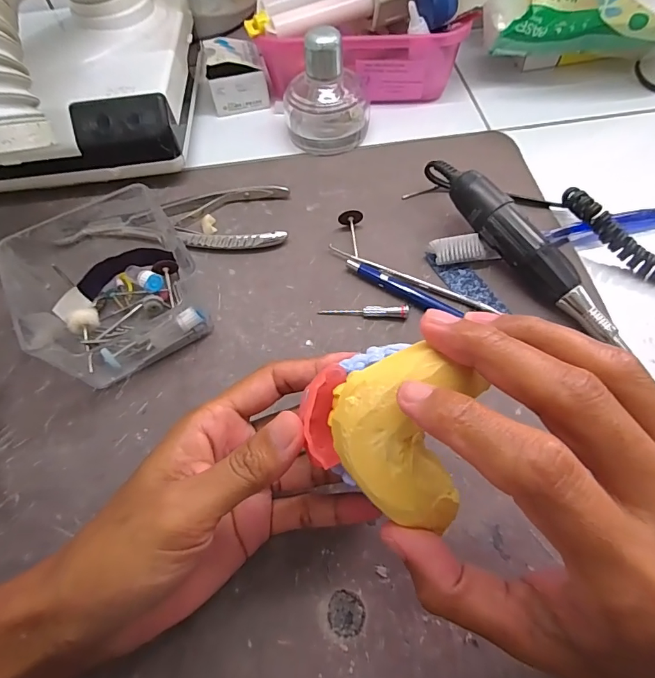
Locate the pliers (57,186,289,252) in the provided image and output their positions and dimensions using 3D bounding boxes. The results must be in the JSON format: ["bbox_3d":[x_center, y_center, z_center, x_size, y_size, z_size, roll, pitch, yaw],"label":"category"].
[{"bbox_3d":[-0.117,-0.096,0.336,0.169,0.012,0.064,1,59,5],"label":"pliers"}]

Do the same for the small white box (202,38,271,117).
[{"bbox_3d":[-0.088,-0.259,0.415,0.054,0.047,0.048,-11,59,-2],"label":"small white box"}]

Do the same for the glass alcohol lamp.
[{"bbox_3d":[-0.002,-0.212,0.359,0.072,0.078,0.066,1,59,5],"label":"glass alcohol lamp"}]

